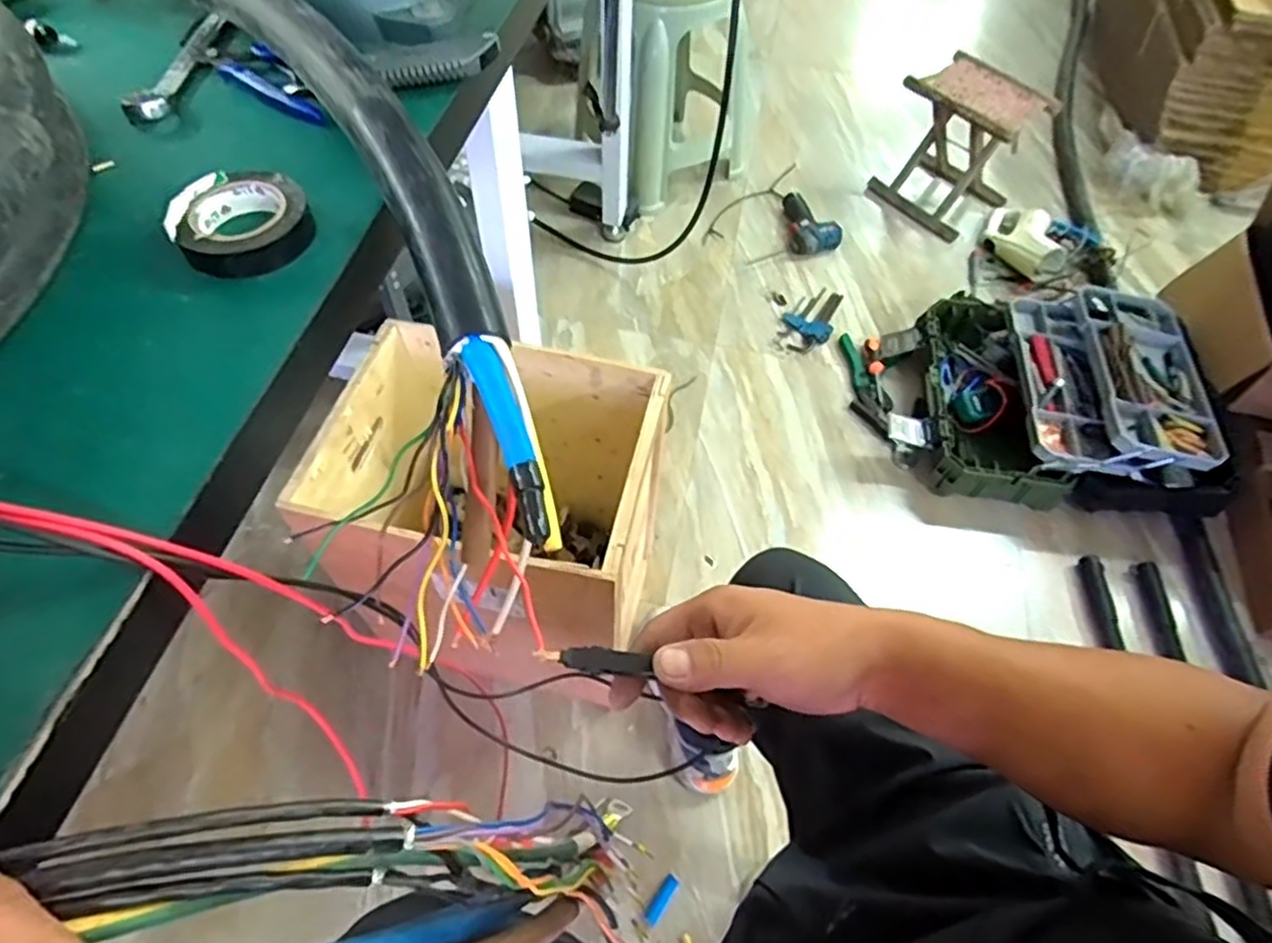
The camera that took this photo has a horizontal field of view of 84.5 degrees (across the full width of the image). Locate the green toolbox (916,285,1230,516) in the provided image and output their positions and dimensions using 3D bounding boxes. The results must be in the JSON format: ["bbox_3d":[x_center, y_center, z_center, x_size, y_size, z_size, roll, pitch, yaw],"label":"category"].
[{"bbox_3d":[0.797,-0.158,1.329,0.464,0.189,0.467,8,56,3],"label":"green toolbox"}]

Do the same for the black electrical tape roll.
[{"bbox_3d":[-0.225,-0.143,0.400,0.071,0.018,0.067,1,56,-2],"label":"black electrical tape roll"}]

